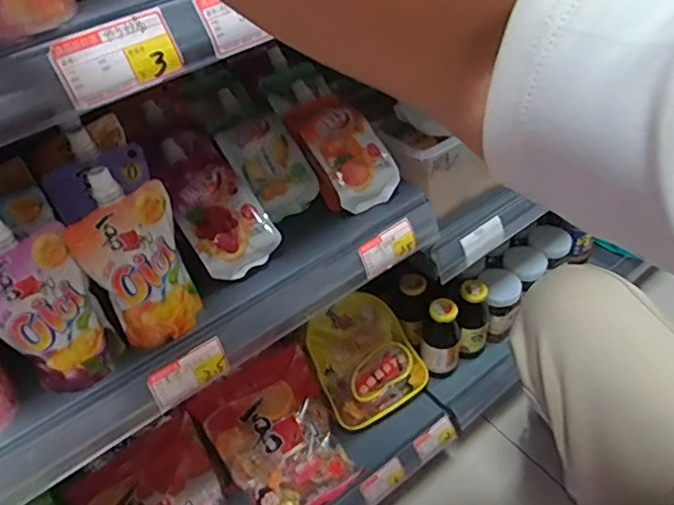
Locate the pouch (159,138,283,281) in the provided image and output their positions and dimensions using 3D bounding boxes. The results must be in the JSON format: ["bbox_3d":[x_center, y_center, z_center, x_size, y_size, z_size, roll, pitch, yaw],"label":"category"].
[{"bbox_3d":[-0.125,-0.052,0.586,0.083,0.031,0.157,-25,72,-25],"label":"pouch"}]

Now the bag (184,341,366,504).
[{"bbox_3d":[-0.075,0.272,0.820,0.167,0.060,0.192,-26,77,-27],"label":"bag"}]

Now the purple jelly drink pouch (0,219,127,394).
[{"bbox_3d":[-0.231,0.043,0.454,0.039,0.165,0.076,30,53,31],"label":"purple jelly drink pouch"}]

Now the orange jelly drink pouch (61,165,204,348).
[{"bbox_3d":[-0.166,0.010,0.485,0.081,0.159,0.041,-23,46,-18],"label":"orange jelly drink pouch"}]

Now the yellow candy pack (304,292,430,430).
[{"bbox_3d":[0.050,0.158,0.864,0.160,0.048,0.175,-28,89,-21],"label":"yellow candy pack"}]

